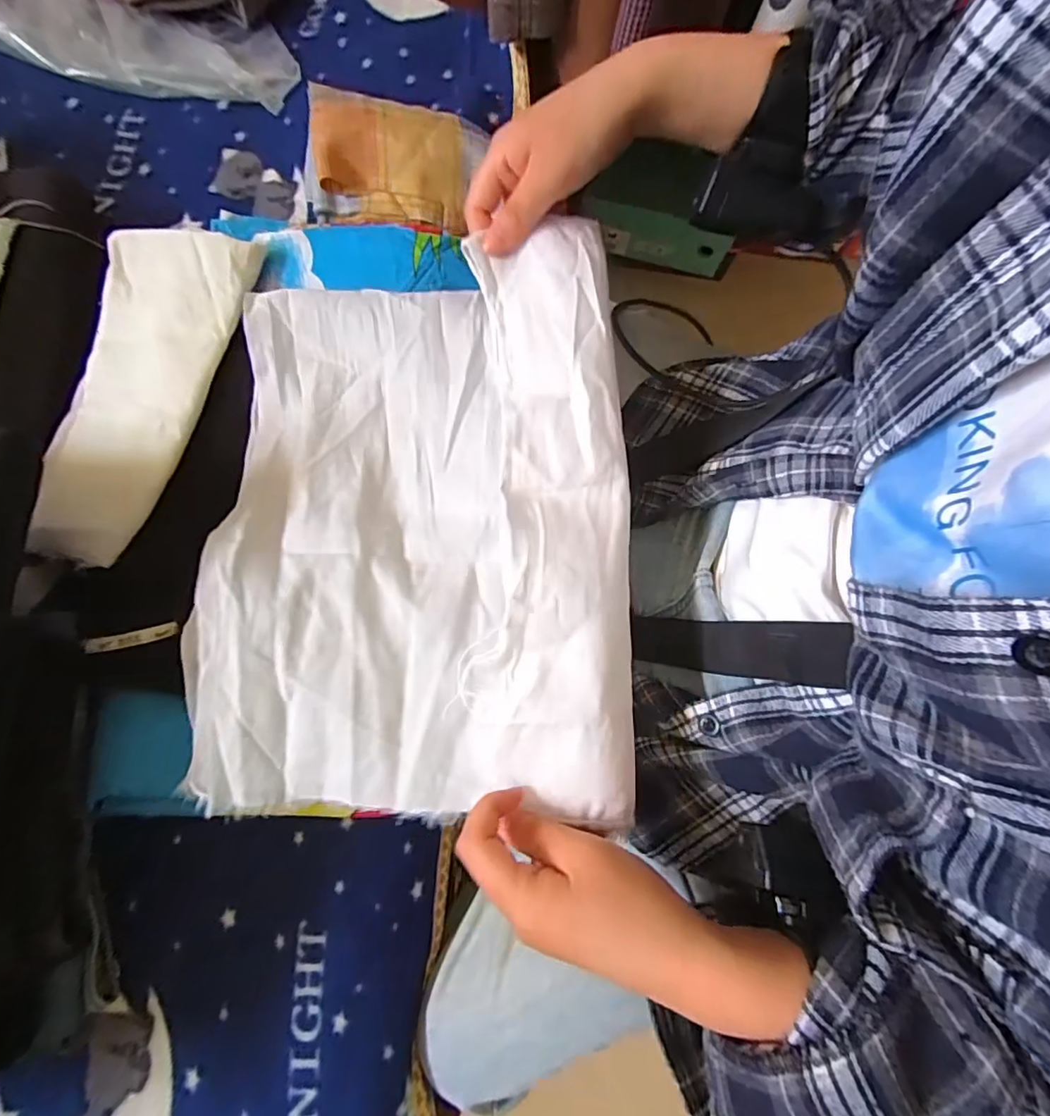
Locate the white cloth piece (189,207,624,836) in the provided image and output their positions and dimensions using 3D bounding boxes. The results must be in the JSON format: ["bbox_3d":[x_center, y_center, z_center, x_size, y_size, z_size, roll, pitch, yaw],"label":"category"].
[{"bbox_3d":[-0.073,-0.029,0.336,0.264,0.085,0.350,0,76,2],"label":"white cloth piece"}]

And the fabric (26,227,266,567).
[{"bbox_3d":[-0.303,-0.132,0.418,0.116,0.028,0.271,11,76,5],"label":"fabric"}]

